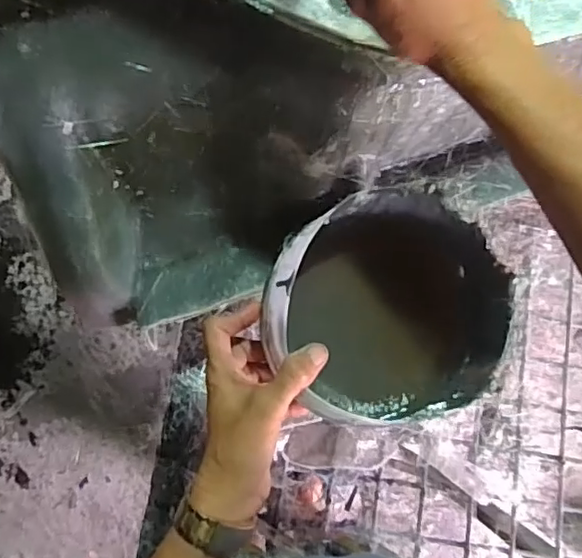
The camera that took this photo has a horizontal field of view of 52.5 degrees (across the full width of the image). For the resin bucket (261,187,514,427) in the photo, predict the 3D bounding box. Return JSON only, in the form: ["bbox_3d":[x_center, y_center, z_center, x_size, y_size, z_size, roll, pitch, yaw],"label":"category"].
[{"bbox_3d":[0.071,0.026,0.480,0.166,0.113,0.177,1,86,-8],"label":"resin bucket"}]

